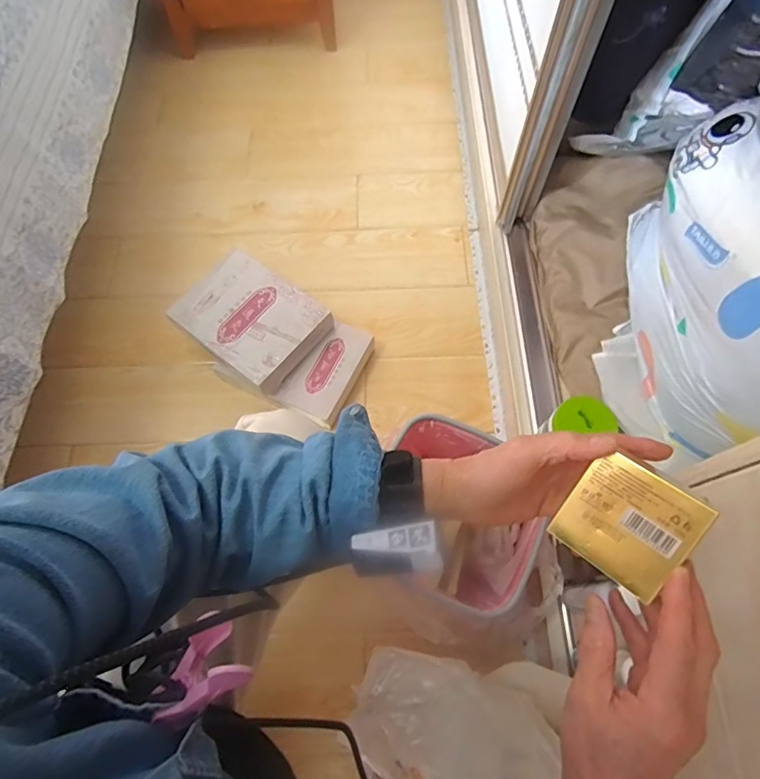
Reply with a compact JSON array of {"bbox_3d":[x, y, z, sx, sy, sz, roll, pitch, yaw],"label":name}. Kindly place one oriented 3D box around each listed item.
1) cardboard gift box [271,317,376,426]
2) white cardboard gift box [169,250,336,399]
[{"bbox_3d":[-0.099,-0.030,0.973,0.109,0.075,0.203,27,71,12],"label":"cardboard gift box"},{"bbox_3d":[-0.251,-0.136,0.954,0.259,0.051,0.200,35,72,14],"label":"white cardboard gift box"}]

